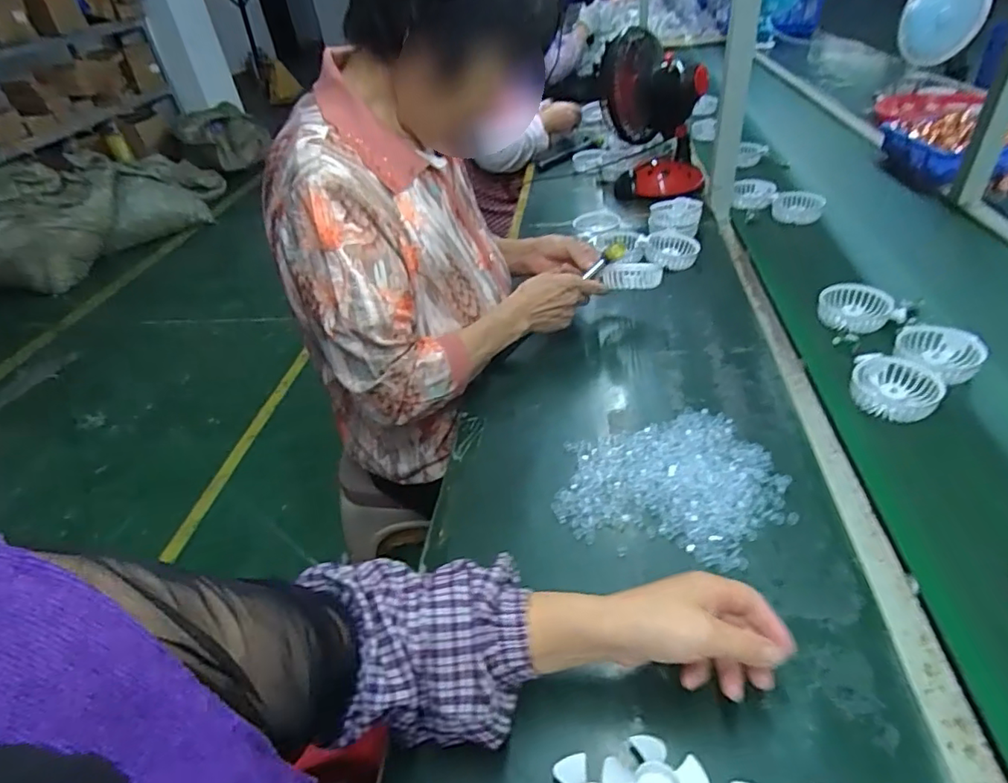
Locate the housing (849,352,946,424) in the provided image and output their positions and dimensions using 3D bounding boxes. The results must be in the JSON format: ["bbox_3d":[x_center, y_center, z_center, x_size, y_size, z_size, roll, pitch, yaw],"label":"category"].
[{"bbox_3d":[0.460,-0.004,0.656,0.092,0.029,0.082,29,49,36],"label":"housing"}]

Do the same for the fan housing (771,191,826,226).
[{"bbox_3d":[0.568,-0.354,1.073,0.091,0.037,0.068,15,44,25],"label":"fan housing"}]

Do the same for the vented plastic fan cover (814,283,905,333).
[{"bbox_3d":[0.502,-0.118,0.791,0.094,0.034,0.086,-1,38,5],"label":"vented plastic fan cover"}]

